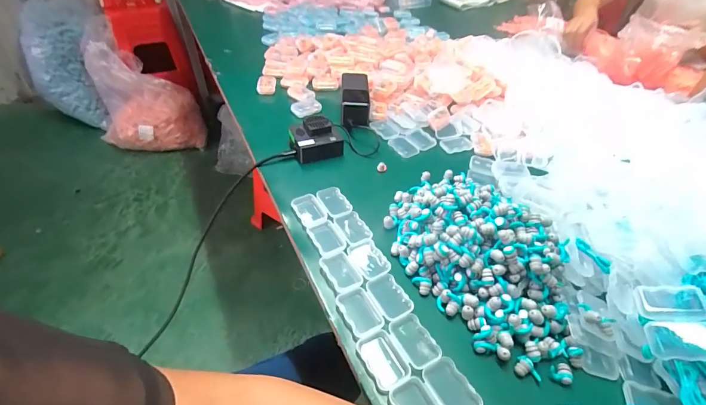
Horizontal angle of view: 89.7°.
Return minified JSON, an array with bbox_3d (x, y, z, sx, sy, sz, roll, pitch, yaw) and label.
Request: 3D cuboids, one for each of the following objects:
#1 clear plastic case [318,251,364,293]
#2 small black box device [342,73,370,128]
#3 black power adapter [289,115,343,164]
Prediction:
[{"bbox_3d":[-0.014,0.082,0.427,0.036,0.012,0.053,-21,49,-24],"label":"clear plastic case"},{"bbox_3d":[0.003,-0.201,0.688,0.056,0.045,0.146,3,44,-2],"label":"small black box device"},{"bbox_3d":[-0.063,-0.107,0.594,0.081,0.050,0.068,-11,46,-16],"label":"black power adapter"}]

